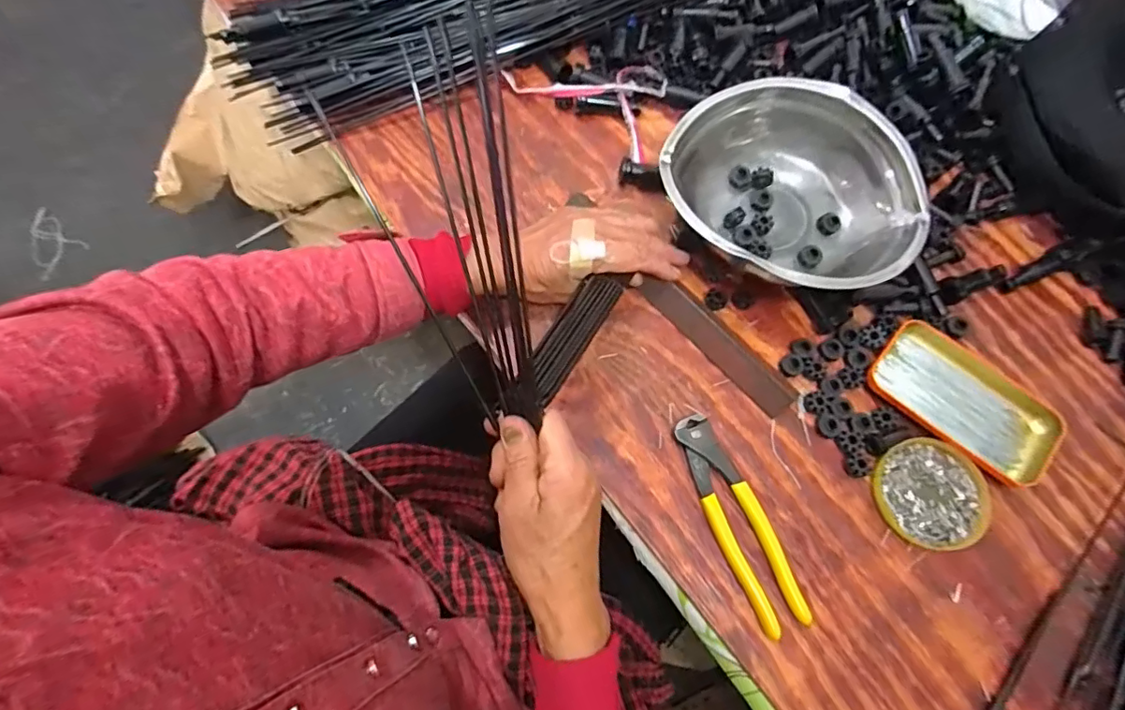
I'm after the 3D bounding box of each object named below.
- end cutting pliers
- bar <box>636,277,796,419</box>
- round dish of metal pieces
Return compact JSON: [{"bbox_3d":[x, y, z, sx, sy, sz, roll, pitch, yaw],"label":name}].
[{"bbox_3d":[0.132,0.124,0.415,0.040,0.014,0.163,-22,72,-9],"label":"end cutting pliers"},{"bbox_3d":[0.133,-0.012,0.474,0.034,0.009,0.158,-41,76,-14],"label":"bar"},{"bbox_3d":[0.292,0.107,0.427,0.088,0.008,0.081,0,70,-1],"label":"round dish of metal pieces"}]

